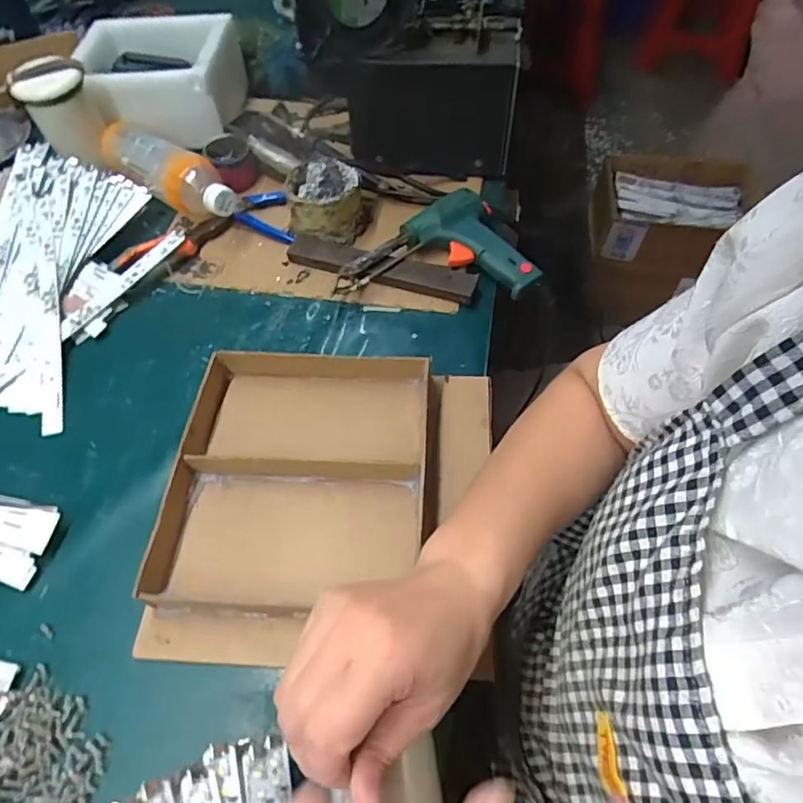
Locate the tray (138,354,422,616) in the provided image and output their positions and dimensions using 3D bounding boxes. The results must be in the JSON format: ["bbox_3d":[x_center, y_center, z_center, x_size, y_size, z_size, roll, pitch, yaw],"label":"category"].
[{"bbox_3d":[-0.080,0.056,0.465,0.206,0.036,0.234,3,58,0],"label":"tray"}]

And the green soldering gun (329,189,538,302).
[{"bbox_3d":[0.039,-0.169,0.589,0.198,0.053,0.111,5,58,2],"label":"green soldering gun"}]

